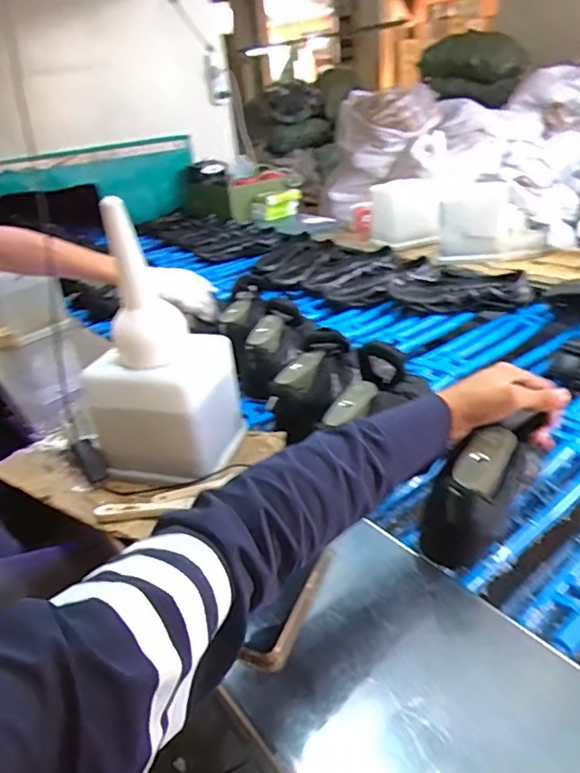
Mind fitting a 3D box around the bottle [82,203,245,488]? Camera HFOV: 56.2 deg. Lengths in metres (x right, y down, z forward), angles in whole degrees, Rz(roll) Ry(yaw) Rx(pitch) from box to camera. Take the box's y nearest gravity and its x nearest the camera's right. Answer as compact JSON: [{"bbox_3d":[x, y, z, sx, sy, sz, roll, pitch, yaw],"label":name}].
[{"bbox_3d":[-0.169,-0.051,0.678,0.134,0.318,0.161,6,32,22],"label":"bottle"}]

